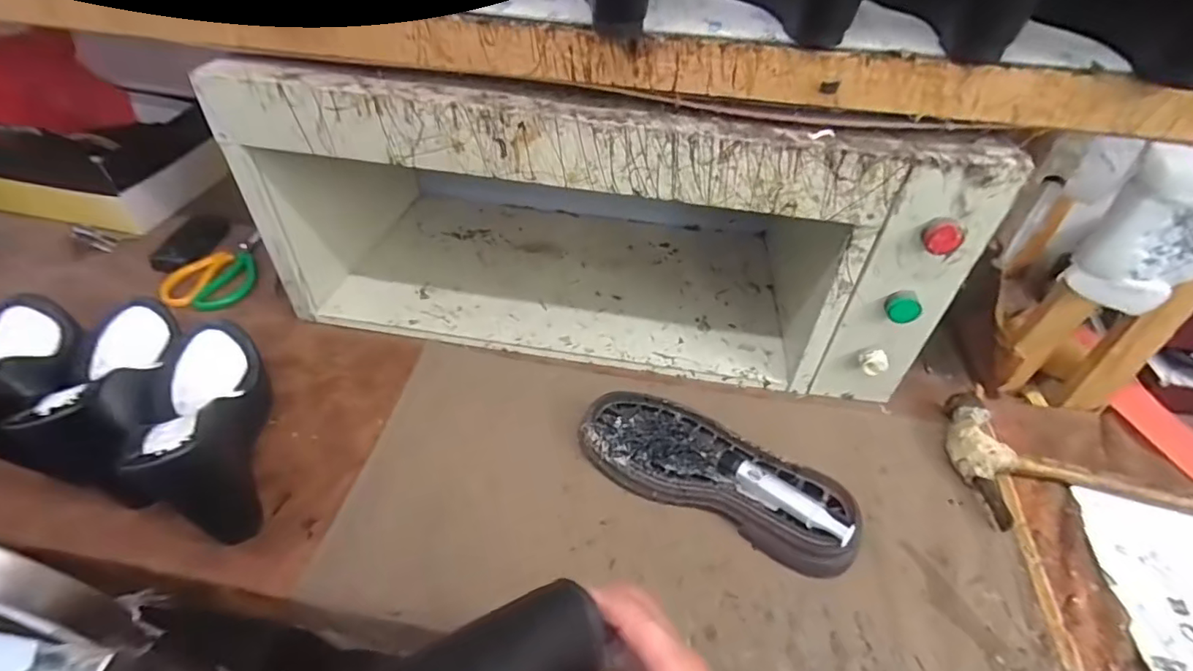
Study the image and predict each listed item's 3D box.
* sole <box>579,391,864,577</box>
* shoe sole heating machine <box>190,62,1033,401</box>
[{"bbox_3d":[0.107,0.123,0.509,0.261,0.044,0.094,22,47,19],"label":"sole"},{"bbox_3d":[0.009,-0.171,0.644,0.683,0.284,0.317,8,44,5],"label":"shoe sole heating machine"}]

